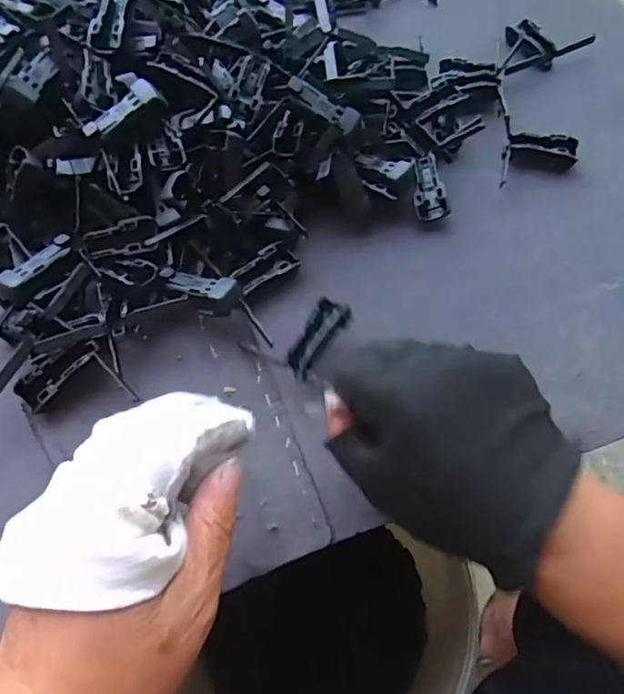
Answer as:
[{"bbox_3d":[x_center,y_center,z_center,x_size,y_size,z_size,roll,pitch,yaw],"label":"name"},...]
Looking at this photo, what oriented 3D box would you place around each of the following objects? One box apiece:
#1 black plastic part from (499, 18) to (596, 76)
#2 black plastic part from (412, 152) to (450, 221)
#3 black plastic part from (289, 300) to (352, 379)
[{"bbox_3d":[0.176,-0.241,0.450,0.082,0.015,0.046,-19,64,-9],"label":"black plastic part"},{"bbox_3d":[0.078,-0.108,0.375,0.024,0.019,0.048,-6,76,-2],"label":"black plastic part"},{"bbox_3d":[0.002,-0.005,0.309,0.019,0.011,0.049,27,70,14],"label":"black plastic part"}]

